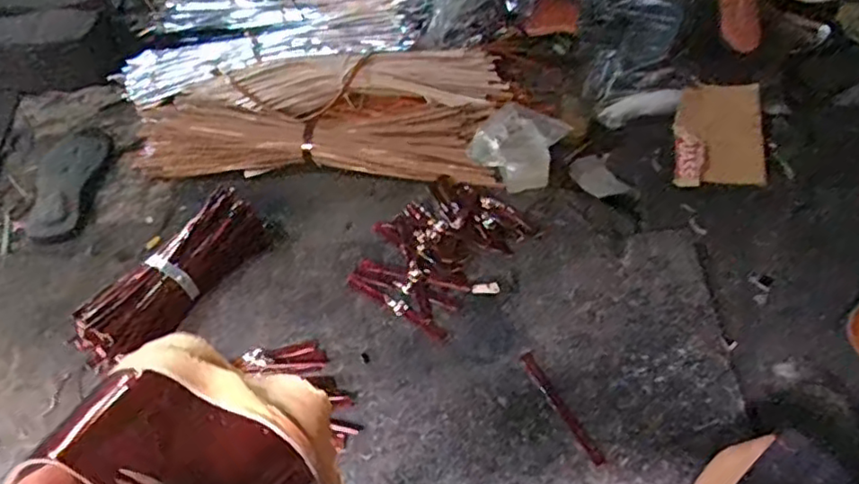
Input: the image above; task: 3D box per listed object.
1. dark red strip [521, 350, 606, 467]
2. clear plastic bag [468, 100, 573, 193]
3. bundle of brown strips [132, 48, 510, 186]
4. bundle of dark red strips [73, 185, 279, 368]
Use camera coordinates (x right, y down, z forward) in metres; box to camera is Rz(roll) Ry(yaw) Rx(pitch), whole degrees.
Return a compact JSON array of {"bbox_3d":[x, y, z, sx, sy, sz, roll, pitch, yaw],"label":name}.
[{"bbox_3d":[0.140,0.175,0.676,0.015,0.005,0.137,-25,54,-15],"label":"dark red strip"},{"bbox_3d":[0.138,-0.145,0.913,0.126,0.043,0.133,33,61,26],"label":"clear plastic bag"},{"bbox_3d":[-0.166,-0.199,0.959,0.550,0.061,0.219,0,52,4],"label":"bundle of brown strips"},{"bbox_3d":[-0.305,0.046,0.766,0.075,0.063,0.254,30,61,23],"label":"bundle of dark red strips"}]

